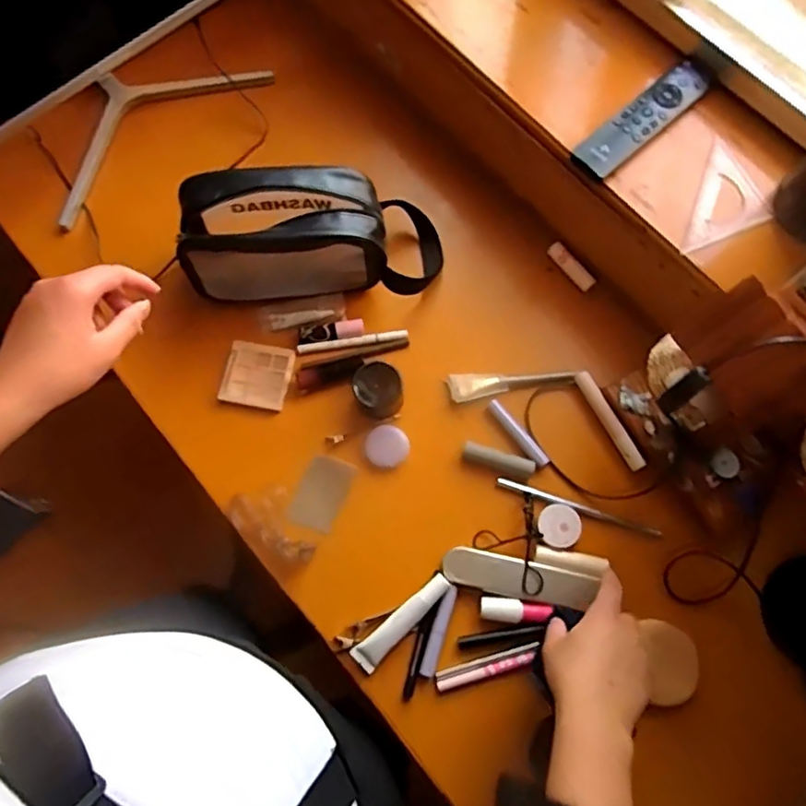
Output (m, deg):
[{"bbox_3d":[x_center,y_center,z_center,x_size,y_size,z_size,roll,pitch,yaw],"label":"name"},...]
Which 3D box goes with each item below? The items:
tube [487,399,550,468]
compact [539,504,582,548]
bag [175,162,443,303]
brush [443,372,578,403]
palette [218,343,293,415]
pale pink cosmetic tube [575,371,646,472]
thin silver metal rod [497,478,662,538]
[{"bbox_3d":[0.122,0.033,0.665,0.017,0.015,0.087,-35,75,-9],"label":"tube"},{"bbox_3d":[0.158,0.125,0.634,0.042,0.022,0.042,0,73,1],"label":"compact"},{"bbox_3d":[-0.096,-0.181,0.668,0.263,0.119,0.103,-3,73,0],"label":"bag"},{"bbox_3d":[0.120,-0.021,0.688,0.139,0.020,0.031,-5,73,0],"label":"brush"},{"bbox_3d":[-0.162,-0.030,0.694,0.073,0.011,0.070,10,73,4],"label":"palette"},{"bbox_3d":[0.220,0.017,0.665,0.017,0.013,0.118,-25,74,-6],"label":"pale pink cosmetic tube"},{"bbox_3d":[0.182,0.107,0.645,0.171,0.013,0.013,19,74,7],"label":"thin silver metal rod"}]

